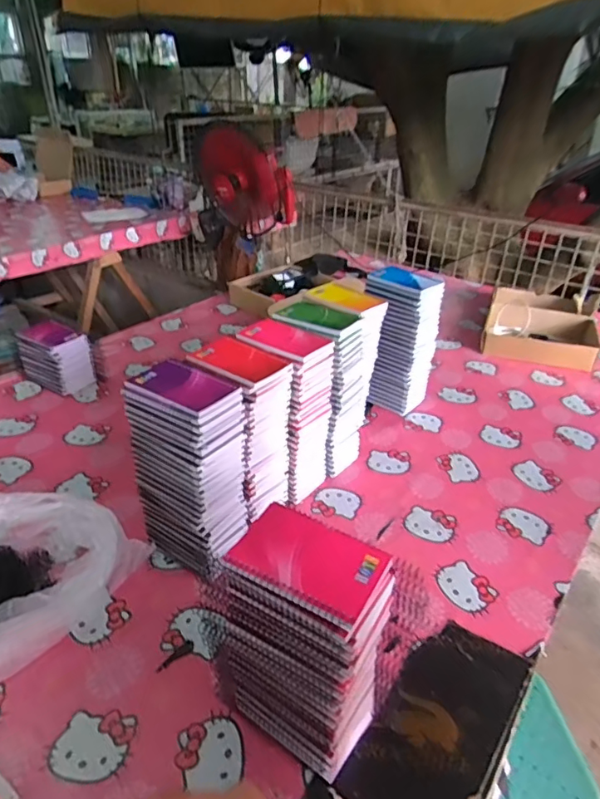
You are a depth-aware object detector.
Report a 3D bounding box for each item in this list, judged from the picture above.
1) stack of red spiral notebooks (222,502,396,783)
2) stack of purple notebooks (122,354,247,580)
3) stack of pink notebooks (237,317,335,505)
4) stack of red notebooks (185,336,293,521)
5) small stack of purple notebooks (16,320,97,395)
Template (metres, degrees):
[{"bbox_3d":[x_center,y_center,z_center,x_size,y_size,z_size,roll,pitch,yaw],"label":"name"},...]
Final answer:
[{"bbox_3d":[0.000,0.255,0.544,0.152,0.276,0.089,18,35,27],"label":"stack of red spiral notebooks"},{"bbox_3d":[-0.158,0.094,0.745,0.138,0.260,0.095,18,35,24],"label":"stack of purple notebooks"},{"bbox_3d":[-0.021,0.025,0.874,0.130,0.291,0.108,25,38,34],"label":"stack of pink notebooks"},{"bbox_3d":[-0.089,0.047,0.799,0.126,0.252,0.105,23,38,30],"label":"stack of red notebooks"},{"bbox_3d":[-0.550,-0.095,1.190,0.158,0.140,0.092,16,34,24],"label":"small stack of purple notebooks"}]

